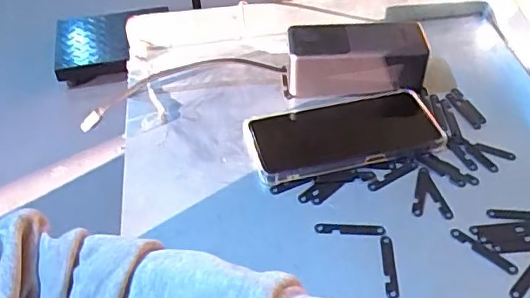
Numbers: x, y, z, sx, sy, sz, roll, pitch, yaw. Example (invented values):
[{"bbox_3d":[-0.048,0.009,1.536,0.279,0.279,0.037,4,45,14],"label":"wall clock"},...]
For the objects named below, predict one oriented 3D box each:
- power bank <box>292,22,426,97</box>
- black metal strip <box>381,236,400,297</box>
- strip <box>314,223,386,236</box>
[{"bbox_3d":[0.087,-0.088,0.544,0.125,0.051,0.059,0,45,2],"label":"power bank"},{"bbox_3d":[0.089,0.085,0.405,0.009,0.004,0.052,2,45,3],"label":"black metal strip"},{"bbox_3d":[0.065,0.061,0.428,0.052,0.004,0.008,2,45,4],"label":"strip"}]

